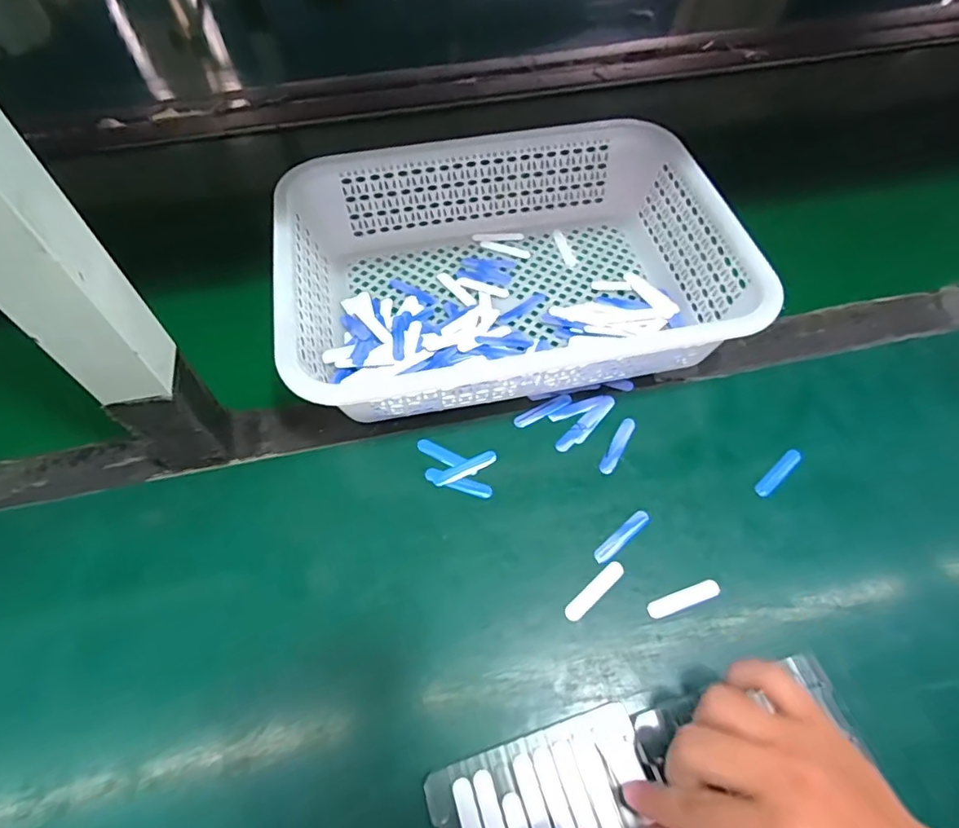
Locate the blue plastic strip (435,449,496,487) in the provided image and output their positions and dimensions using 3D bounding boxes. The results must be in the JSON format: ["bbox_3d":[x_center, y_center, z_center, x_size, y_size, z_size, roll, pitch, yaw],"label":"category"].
[{"bbox_3d":[-0.010,0.040,0.411,0.050,0.004,0.012,-24,62,-14],"label":"blue plastic strip"}]

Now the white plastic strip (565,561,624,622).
[{"bbox_3d":[0.077,0.118,0.365,0.050,0.004,0.012,-38,66,-21],"label":"white plastic strip"}]

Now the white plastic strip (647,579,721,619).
[{"bbox_3d":[0.136,0.122,0.362,0.051,0.004,0.011,-17,60,-10],"label":"white plastic strip"}]

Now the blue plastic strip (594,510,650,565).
[{"bbox_3d":[0.101,0.085,0.383,0.050,0.004,0.011,-37,66,-20],"label":"blue plastic strip"}]

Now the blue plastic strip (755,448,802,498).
[{"bbox_3d":[0.225,0.044,0.410,0.054,0.006,0.011,-37,66,-20],"label":"blue plastic strip"}]

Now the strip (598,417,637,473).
[{"bbox_3d":[0.107,0.024,0.421,0.012,0.004,0.052,26,62,15],"label":"strip"}]

